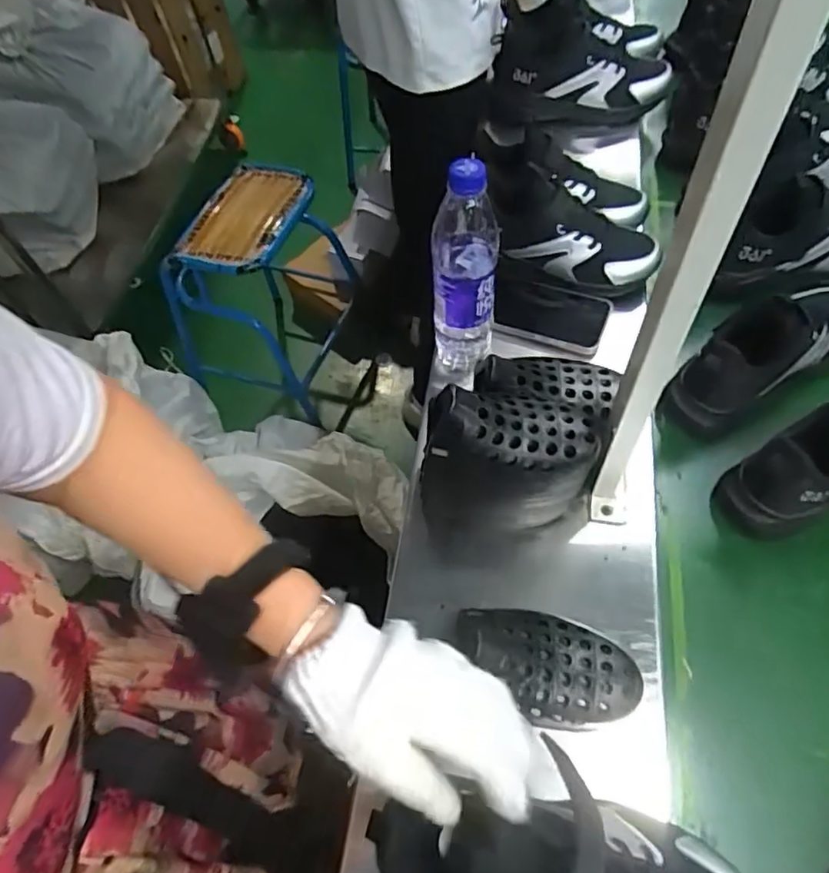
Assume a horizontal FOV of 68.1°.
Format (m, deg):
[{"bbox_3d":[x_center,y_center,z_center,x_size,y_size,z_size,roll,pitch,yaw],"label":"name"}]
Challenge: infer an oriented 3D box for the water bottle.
[{"bbox_3d":[0.049,-0.166,0.615,0.062,0.242,0.063,4,60,7],"label":"water bottle"}]

